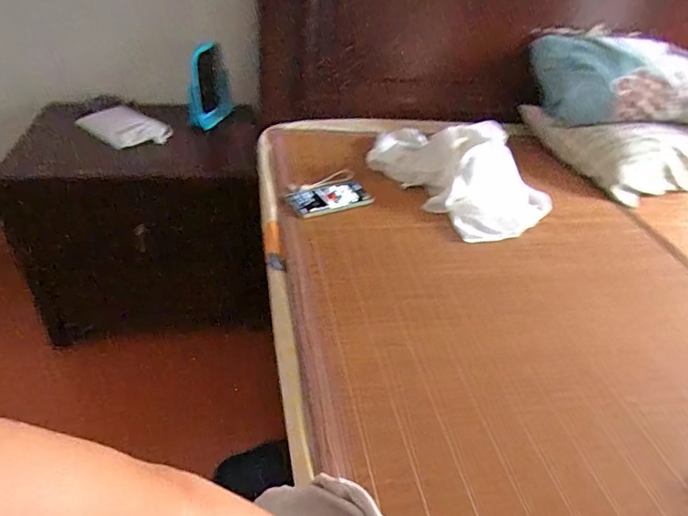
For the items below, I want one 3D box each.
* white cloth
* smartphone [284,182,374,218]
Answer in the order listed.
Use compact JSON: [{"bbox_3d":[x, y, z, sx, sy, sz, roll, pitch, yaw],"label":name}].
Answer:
[{"bbox_3d":[0.246,-0.211,1.003,0.246,0.133,0.400,-18,43,-28],"label":"white cloth"},{"bbox_3d":[-0.029,-0.119,0.943,0.167,0.006,0.075,-15,56,-25],"label":"smartphone"}]

